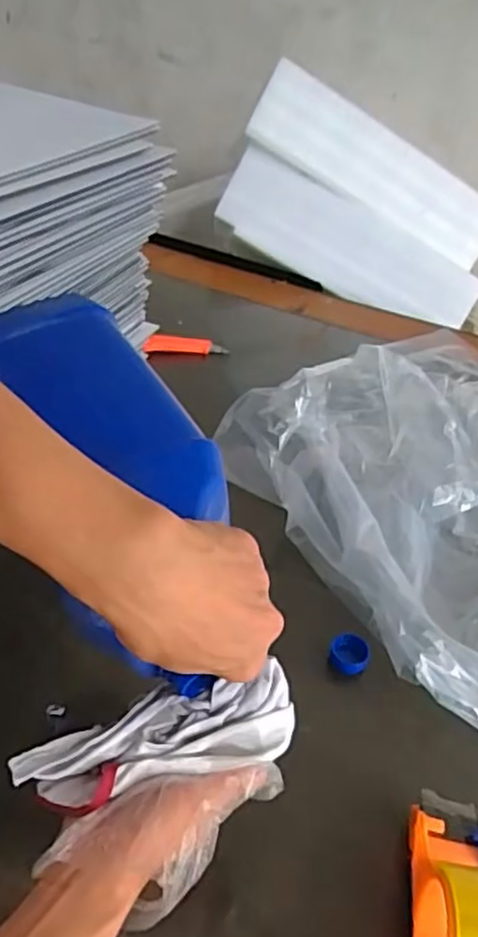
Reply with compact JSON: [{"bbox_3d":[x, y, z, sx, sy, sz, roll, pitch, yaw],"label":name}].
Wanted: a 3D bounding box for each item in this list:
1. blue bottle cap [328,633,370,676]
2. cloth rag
[{"bbox_3d":[0.118,0.199,0.723,0.041,0.017,0.043,4,39,-4],"label":"blue bottle cap"},{"bbox_3d":[-0.049,0.179,0.445,0.184,0.034,0.058,-7,37,-22],"label":"cloth rag"}]

